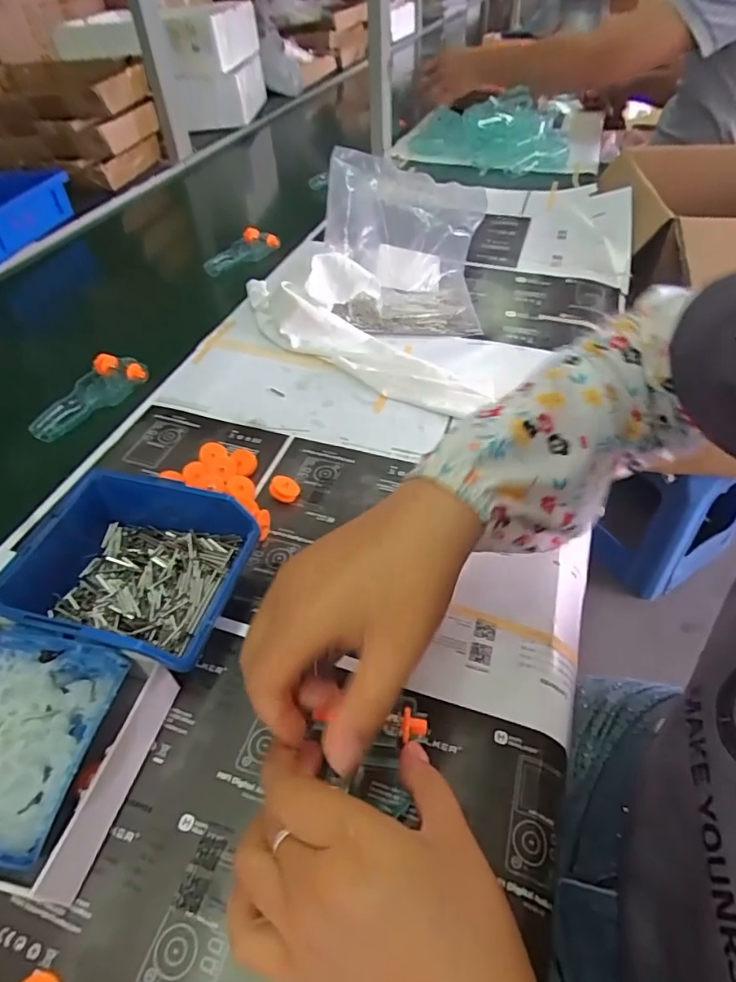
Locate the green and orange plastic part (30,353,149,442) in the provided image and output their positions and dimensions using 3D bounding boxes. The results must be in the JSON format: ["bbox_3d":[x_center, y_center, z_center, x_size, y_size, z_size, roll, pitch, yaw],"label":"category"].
[{"bbox_3d":[-0.282,-0.096,0.521,0.057,0.022,0.121,26,53,24],"label":"green and orange plastic part"}]

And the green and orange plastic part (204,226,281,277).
[{"bbox_3d":[-0.184,-0.339,0.745,0.061,0.019,0.116,26,53,24],"label":"green and orange plastic part"}]

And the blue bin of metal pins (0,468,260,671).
[{"bbox_3d":[-0.147,0.053,0.335,0.131,0.061,0.112,9,48,10],"label":"blue bin of metal pins"}]

